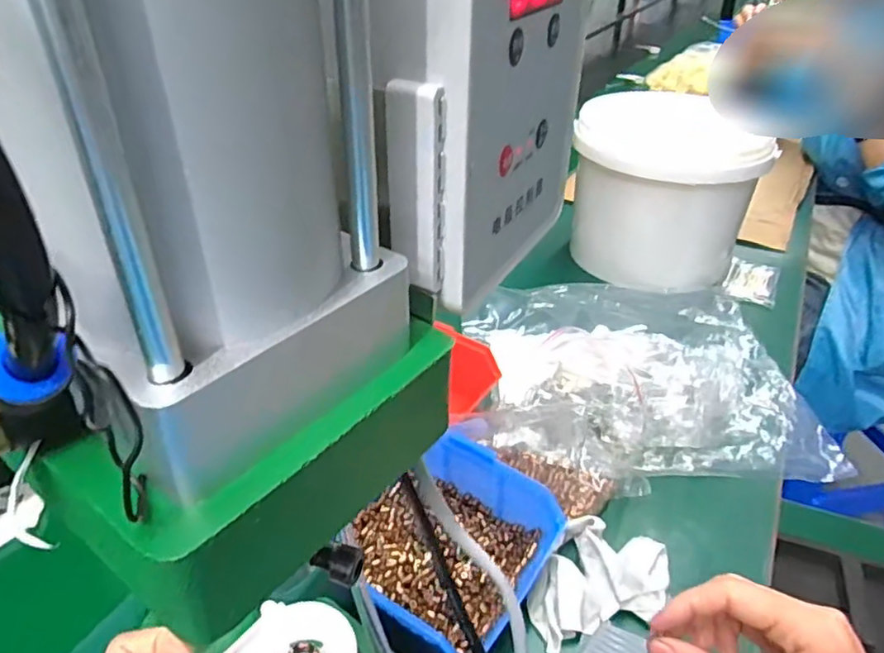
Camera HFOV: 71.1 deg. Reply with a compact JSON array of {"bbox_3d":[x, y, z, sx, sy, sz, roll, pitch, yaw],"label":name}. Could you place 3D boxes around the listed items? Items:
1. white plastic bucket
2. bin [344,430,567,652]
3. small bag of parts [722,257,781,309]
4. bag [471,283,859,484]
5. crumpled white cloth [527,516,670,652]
[{"bbox_3d":[0.271,-0.169,0.786,0.192,0.193,0.185,0,34,0],"label":"white plastic bucket"},{"bbox_3d":[-0.004,0.149,0.417,0.139,0.068,0.140,21,39,27],"label":"bin"},{"bbox_3d":[0.401,-0.060,0.798,0.060,0.004,0.108,17,38,23],"label":"small bag of parts"},{"bbox_3d":[0.198,0.022,0.624,0.322,0.073,0.306,1,34,1],"label":"bag"},{"bbox_3d":[0.107,0.179,0.422,0.076,0.026,0.094,19,39,25],"label":"crumpled white cloth"}]

